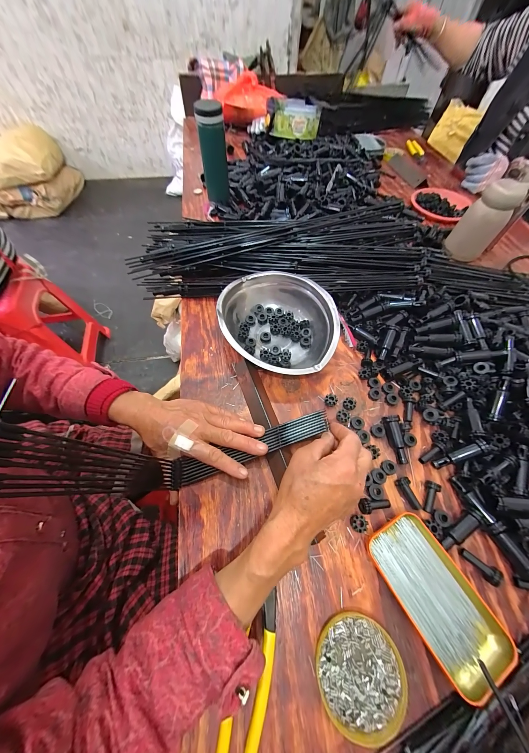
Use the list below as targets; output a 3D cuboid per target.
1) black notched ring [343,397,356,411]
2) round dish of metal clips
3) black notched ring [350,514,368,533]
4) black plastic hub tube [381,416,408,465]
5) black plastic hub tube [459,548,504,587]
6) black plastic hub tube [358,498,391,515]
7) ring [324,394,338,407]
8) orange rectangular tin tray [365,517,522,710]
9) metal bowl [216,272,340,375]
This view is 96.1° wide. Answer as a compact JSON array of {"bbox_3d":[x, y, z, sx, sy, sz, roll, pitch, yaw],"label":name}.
[{"bbox_3d":[0.131,0.044,0.369,0.018,0.013,0.020,38,67,18],"label":"black notched ring"},{"bbox_3d":[0.094,0.291,0.233,0.081,0.009,0.085,0,61,0],"label":"round dish of metal clips"},{"bbox_3d":[0.117,0.181,0.292,0.018,0.011,0.019,0,61,0],"label":"black notched ring"},{"bbox_3d":[0.188,0.090,0.339,0.022,0.023,0.064,-5,61,-3],"label":"black plastic hub tube"},{"bbox_3d":[0.246,0.217,0.274,0.017,0.016,0.039,-39,51,-19],"label":"black plastic hub tube"},{"bbox_3d":[0.140,0.164,0.299,0.042,0.013,0.017,3,61,1],"label":"black plastic hub tube"},{"bbox_3d":[0.104,0.037,0.372,0.020,0.011,0.019,0,61,0],"label":"ring"},{"bbox_3d":[0.187,0.236,0.260,0.079,0.016,0.145,-27,65,-14],"label":"orange rectangular tin tray"},{"bbox_3d":[0.021,-0.086,0.400,0.177,0.066,0.205,-10,62,-6],"label":"metal bowl"}]

